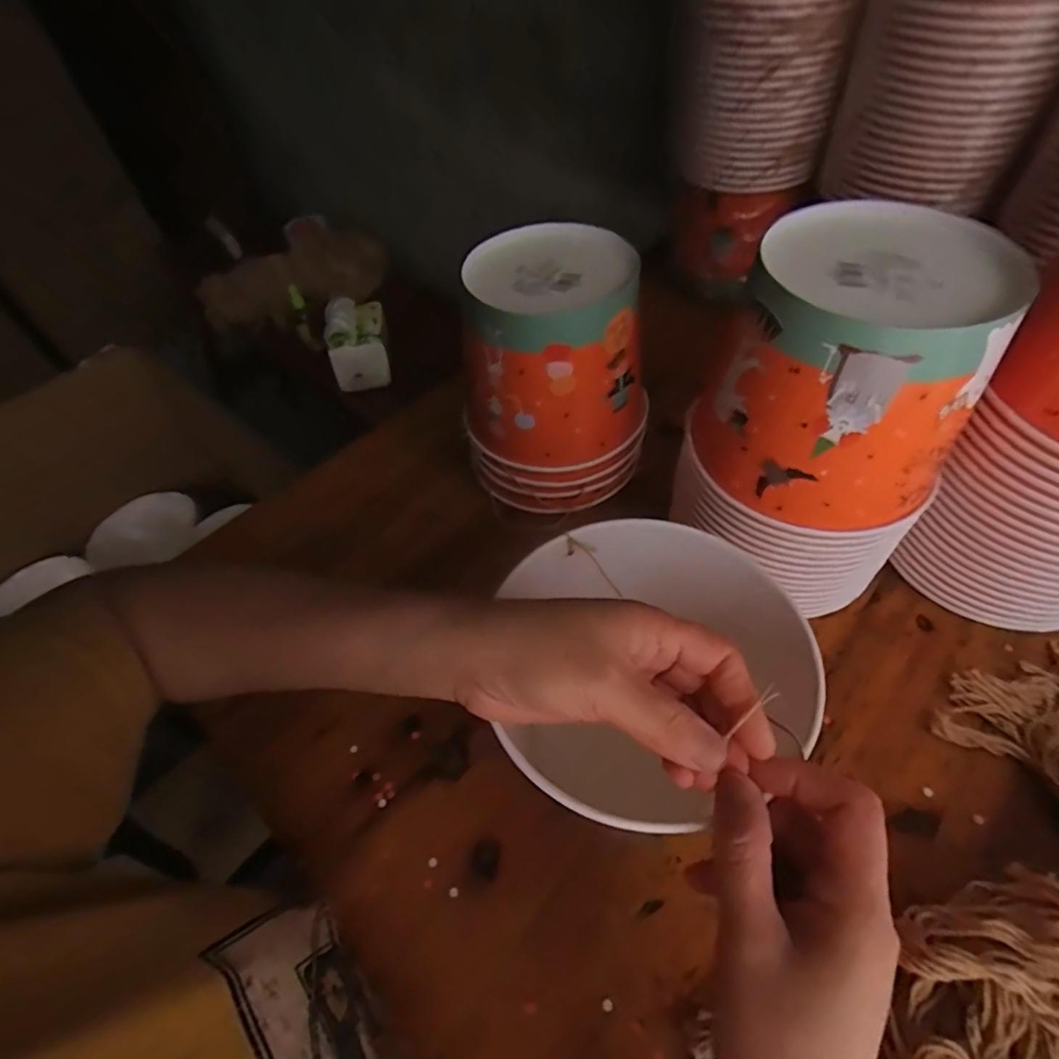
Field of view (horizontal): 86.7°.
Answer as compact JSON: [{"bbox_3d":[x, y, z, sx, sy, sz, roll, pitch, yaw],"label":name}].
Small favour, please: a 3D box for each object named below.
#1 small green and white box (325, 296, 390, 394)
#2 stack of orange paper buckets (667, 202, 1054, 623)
[{"bbox_3d":[-0.293,-0.317,0.967,0.096,0.113,0.126,-11,53,-3],"label":"small green and white box"},{"bbox_3d":[0.188,-0.055,0.369,0.143,0.246,0.126,36,64,27],"label":"stack of orange paper buckets"}]

